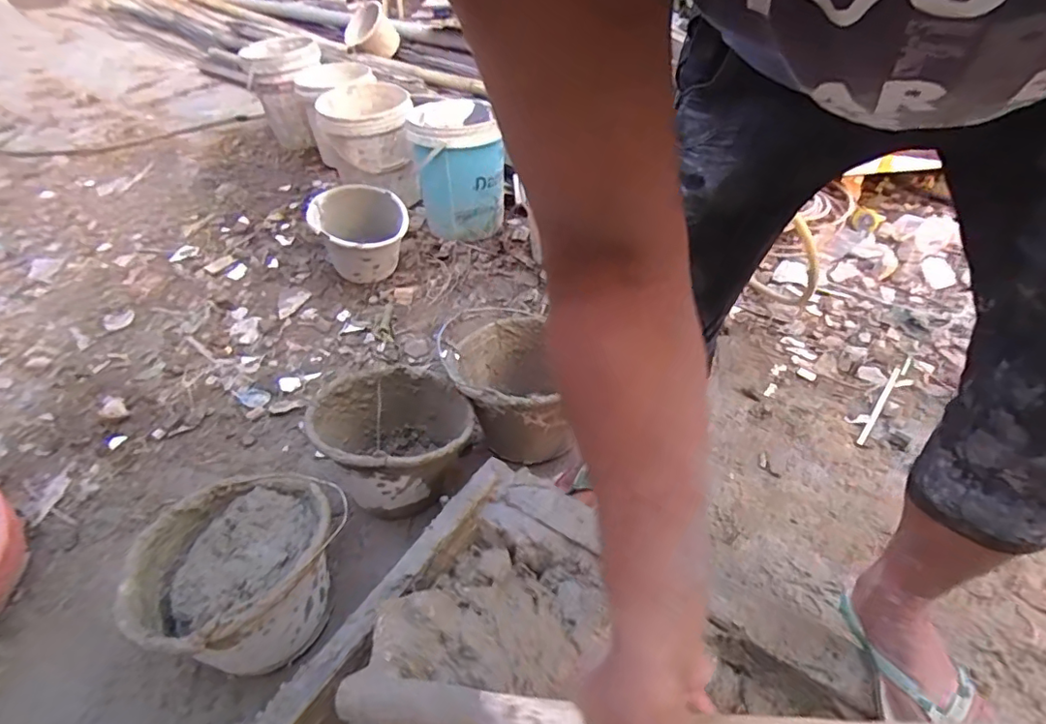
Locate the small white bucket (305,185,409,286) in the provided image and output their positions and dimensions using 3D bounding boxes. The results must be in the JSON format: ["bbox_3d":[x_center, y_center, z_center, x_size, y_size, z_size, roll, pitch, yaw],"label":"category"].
[{"bbox_3d":[-0.494,-0.395,1.688,0.258,0.186,0.303,-21,46,-18],"label":"small white bucket"}]

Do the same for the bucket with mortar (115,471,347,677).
[{"bbox_3d":[-0.442,0.332,0.882,0.286,0.195,0.269,-2,43,2],"label":"bucket with mortar"}]

